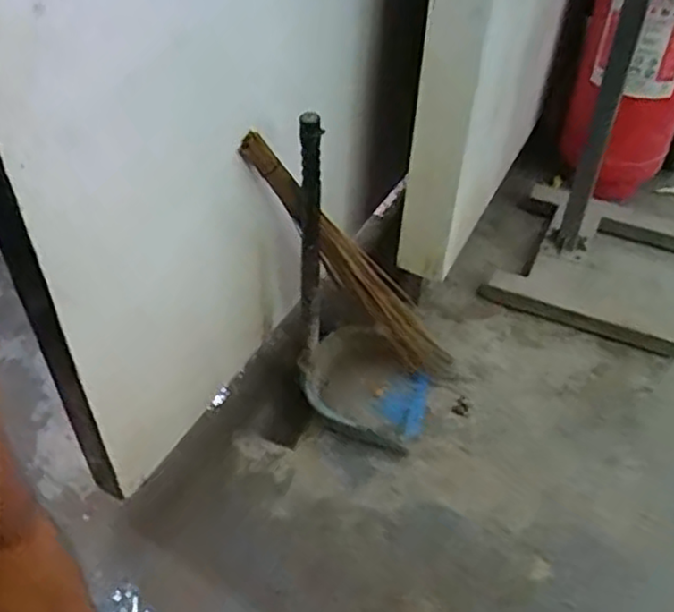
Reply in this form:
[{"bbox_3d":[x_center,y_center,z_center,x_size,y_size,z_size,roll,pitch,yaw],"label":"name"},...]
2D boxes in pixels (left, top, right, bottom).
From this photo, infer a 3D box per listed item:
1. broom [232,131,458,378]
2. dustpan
[{"bbox_3d":[0.023,-0.064,1.238,0.084,0.606,0.105,-29,40,17],"label":"broom"},{"bbox_3d":[0.037,-0.008,1.184,0.223,0.523,0.224,6,46,4],"label":"dustpan"}]

